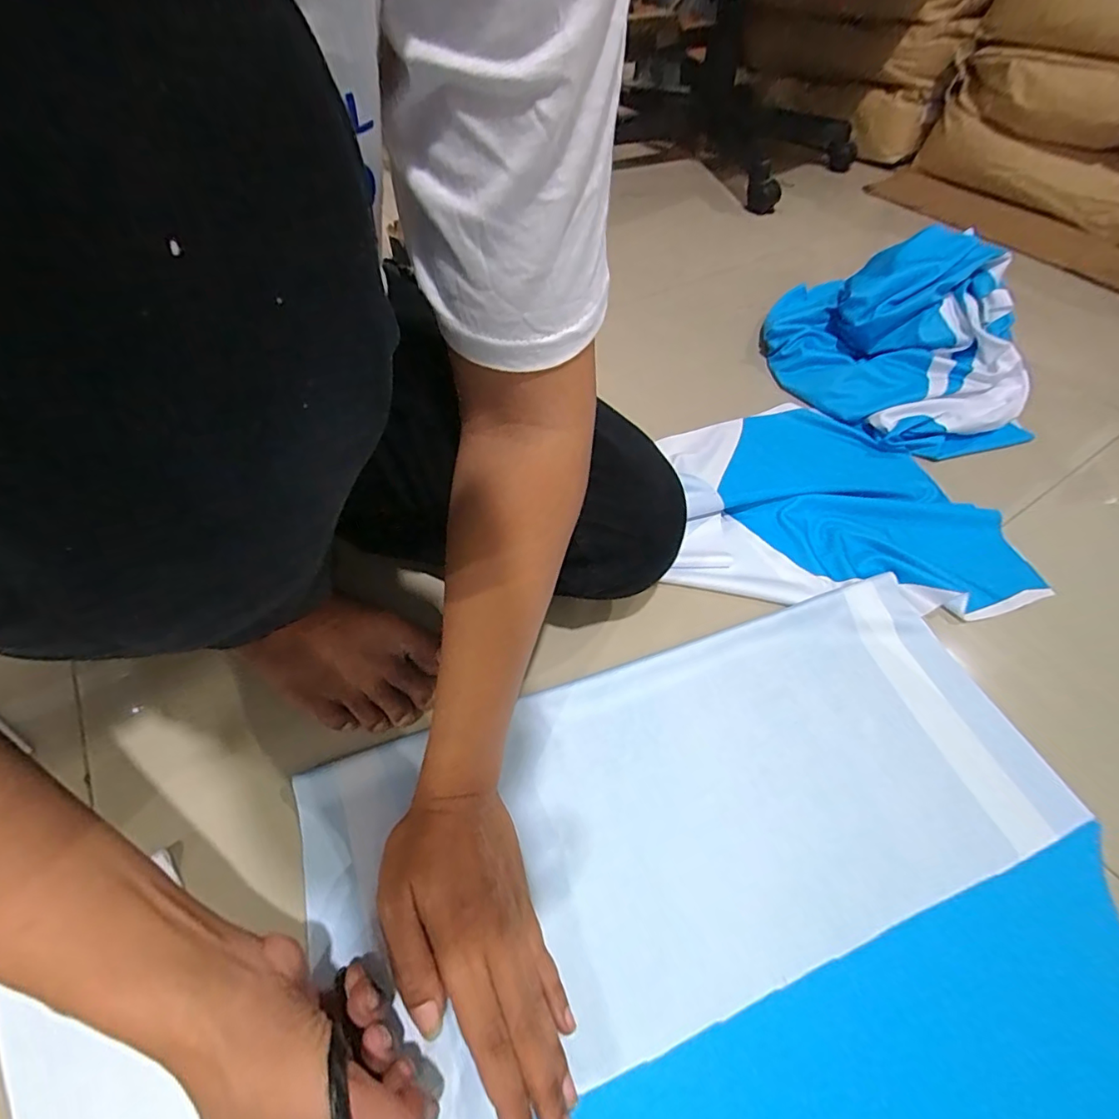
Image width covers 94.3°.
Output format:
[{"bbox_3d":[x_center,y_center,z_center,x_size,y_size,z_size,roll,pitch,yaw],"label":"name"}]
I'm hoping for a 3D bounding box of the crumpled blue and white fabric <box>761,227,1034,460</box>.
[{"bbox_3d":[0.450,-0.296,0.680,0.341,0.148,0.298,25,56,16],"label":"crumpled blue and white fabric"}]

